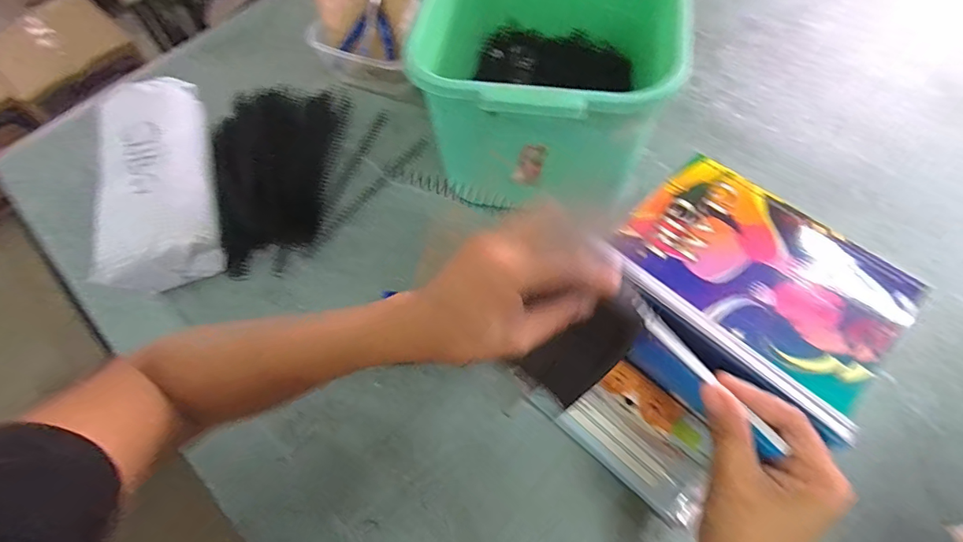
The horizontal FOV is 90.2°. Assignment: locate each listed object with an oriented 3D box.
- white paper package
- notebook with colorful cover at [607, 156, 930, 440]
[{"bbox_3d":[-0.363,-0.110,0.540,0.116,0.062,0.256,-20,62,-6],"label":"white paper package"},{"bbox_3d":[0.226,0.001,0.392,0.208,0.008,0.150,39,71,22],"label":"notebook with colorful cover"}]

